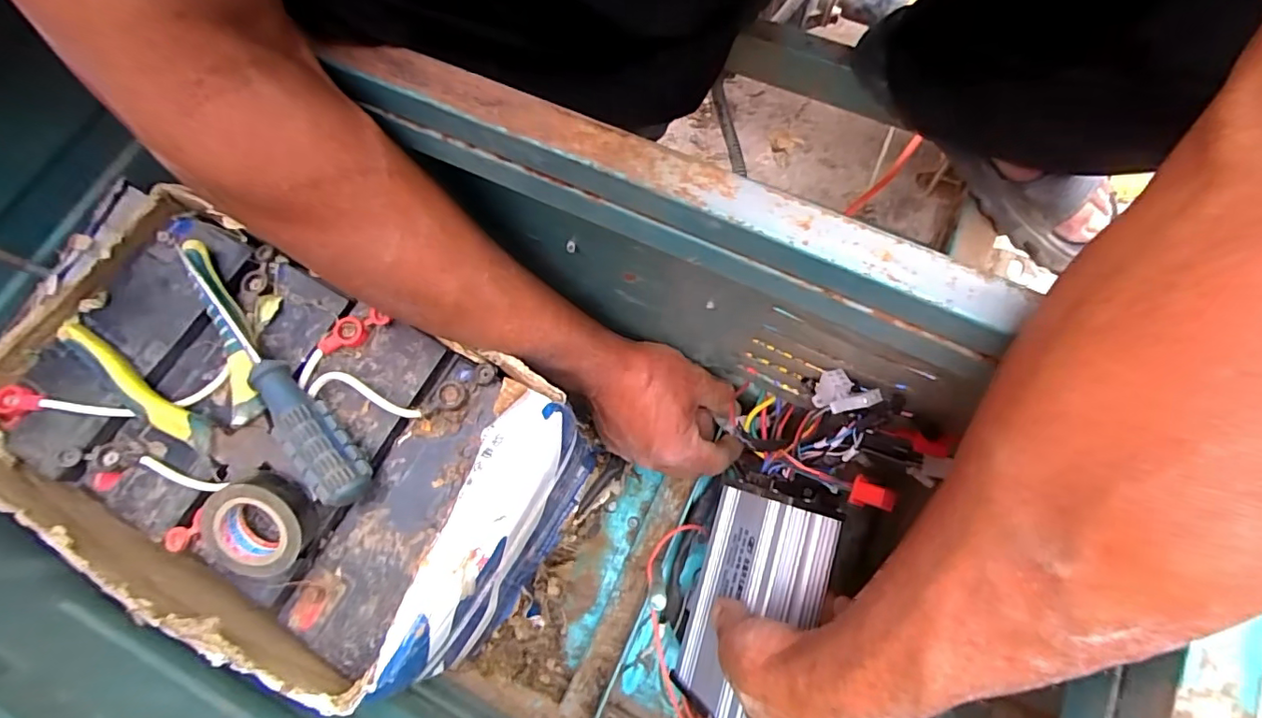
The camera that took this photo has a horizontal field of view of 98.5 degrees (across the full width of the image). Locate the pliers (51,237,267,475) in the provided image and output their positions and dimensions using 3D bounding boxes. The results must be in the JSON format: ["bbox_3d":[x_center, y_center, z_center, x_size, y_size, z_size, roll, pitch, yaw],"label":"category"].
[{"bbox_3d":[-0.262,0.007,0.317,0.090,0.016,0.154,-40,76,-9],"label":"pliers"}]

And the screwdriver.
[{"bbox_3d":[-0.207,0.009,0.317,0.027,0.028,0.182,-40,76,-9],"label":"screwdriver"}]

